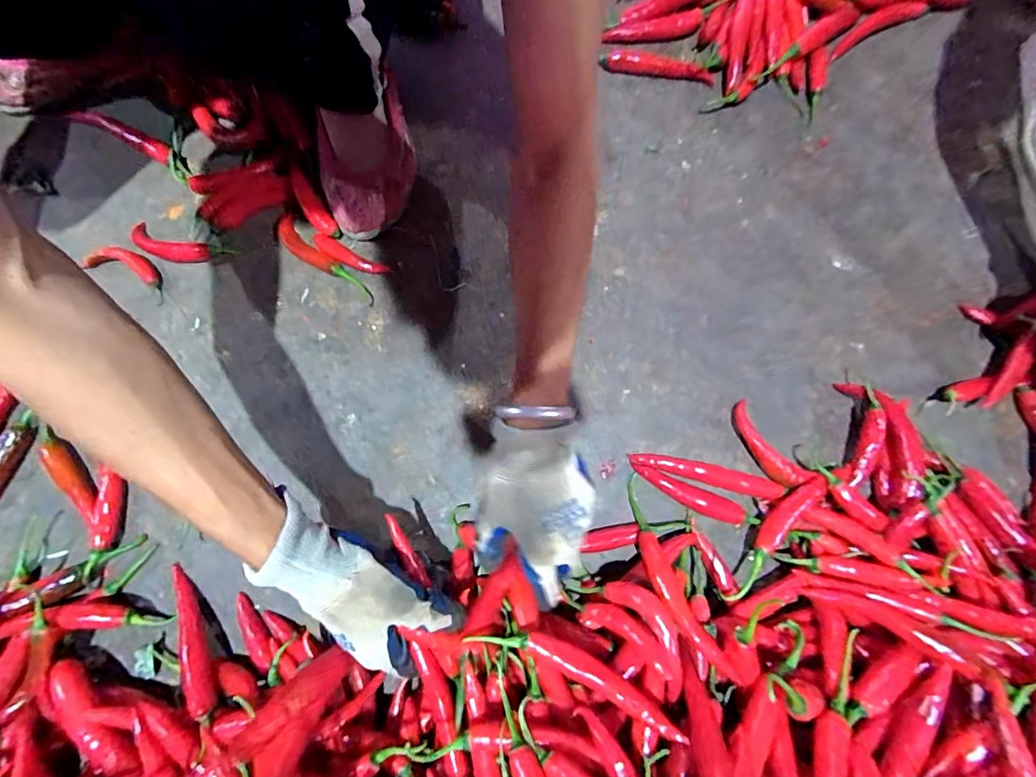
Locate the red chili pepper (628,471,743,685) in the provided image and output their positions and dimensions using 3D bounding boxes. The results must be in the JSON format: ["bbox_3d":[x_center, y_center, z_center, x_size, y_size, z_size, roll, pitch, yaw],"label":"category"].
[{"bbox_3d":[0.118,0.147,0.386,0.030,0.027,0.167,-17,49,-5],"label":"red chili pepper"}]

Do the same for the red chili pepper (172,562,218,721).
[{"bbox_3d":[-0.269,0.204,0.391,0.016,0.018,0.126,-30,60,-8],"label":"red chili pepper"}]

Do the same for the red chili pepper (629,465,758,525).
[{"bbox_3d":[0.158,0.098,0.429,0.112,0.012,0.020,21,77,5],"label":"red chili pepper"}]

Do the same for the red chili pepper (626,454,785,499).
[{"bbox_3d":[0.171,0.079,0.436,0.134,0.012,0.020,13,76,3],"label":"red chili pepper"}]

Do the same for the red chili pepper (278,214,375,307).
[{"bbox_3d":[-0.201,-0.128,0.485,0.132,0.013,0.026,43,80,10],"label":"red chili pepper"}]

